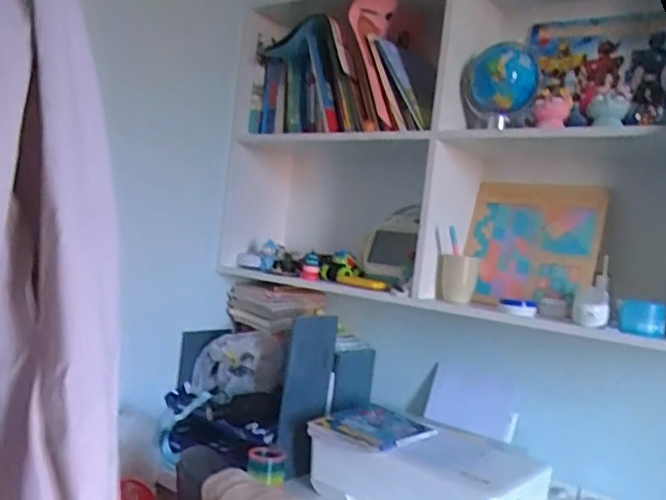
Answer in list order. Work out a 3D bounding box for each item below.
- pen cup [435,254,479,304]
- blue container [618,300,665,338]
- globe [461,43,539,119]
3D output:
[{"bbox_3d":[0.268,0.063,1.353,0.085,0.102,0.090,6,0,9],"label":"pen cup"},{"bbox_3d":[0.548,0.120,1.101,0.079,0.057,0.058,6,0,24],"label":"blue container"},{"bbox_3d":[0.363,-0.377,1.350,0.155,0.172,0.168,6,0,17],"label":"globe"}]

